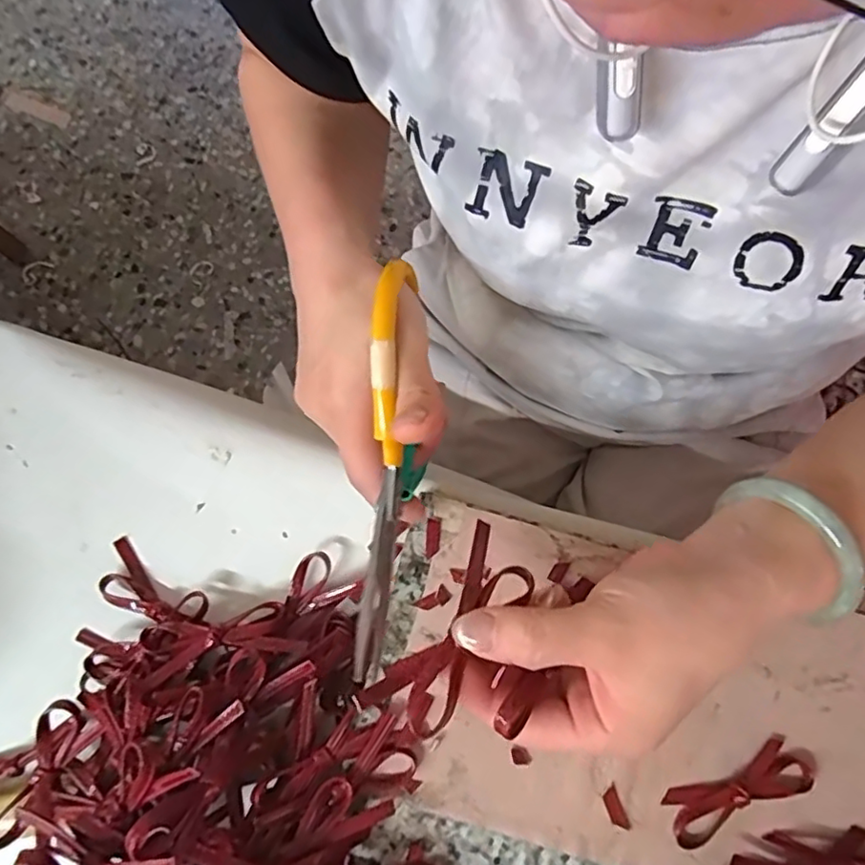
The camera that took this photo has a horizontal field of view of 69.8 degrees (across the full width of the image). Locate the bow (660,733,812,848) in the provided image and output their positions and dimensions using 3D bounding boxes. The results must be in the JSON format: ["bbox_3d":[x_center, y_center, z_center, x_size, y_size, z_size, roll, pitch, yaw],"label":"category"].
[{"bbox_3d":[0.150,0.177,0.305,0.073,0.010,0.025,-23,78,-4],"label":"bow"}]

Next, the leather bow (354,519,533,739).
[{"bbox_3d":[0.011,0.080,0.262,0.034,0.018,0.095,34,58,8],"label":"leather bow"}]

